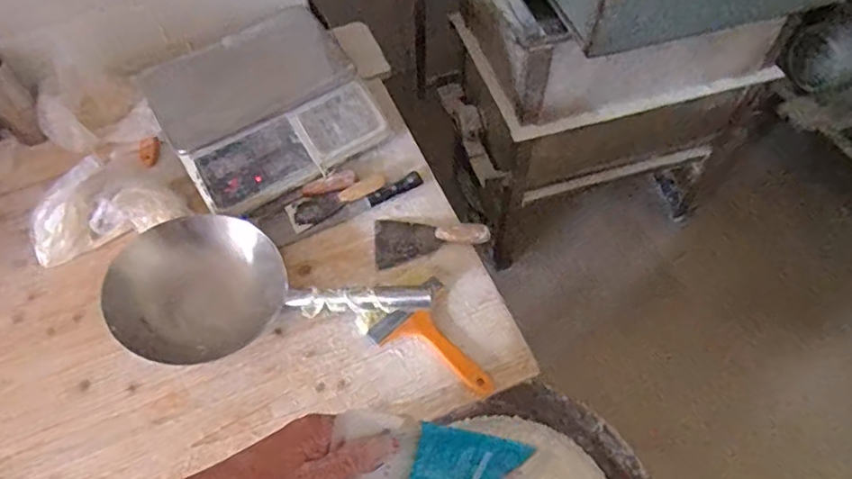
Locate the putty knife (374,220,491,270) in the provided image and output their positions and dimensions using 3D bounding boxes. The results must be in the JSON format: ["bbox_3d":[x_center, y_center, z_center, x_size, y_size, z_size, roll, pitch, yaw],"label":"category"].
[{"bbox_3d":[0.006,-0.008,0.867,0.170,0.016,0.081,-7,57,-3],"label":"putty knife"}]

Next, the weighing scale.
[{"bbox_3d":[-0.276,-0.230,0.943,0.305,0.090,0.307,-30,61,-17],"label":"weighing scale"}]

